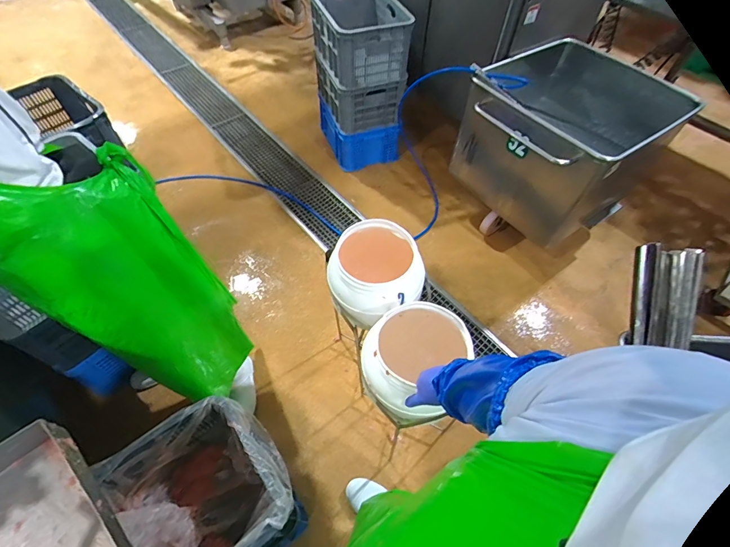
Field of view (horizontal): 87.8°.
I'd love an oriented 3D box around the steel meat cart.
[{"bbox_3d":[0.828,-0.551,1.674,0.827,0.607,0.676,-34,63,-22],"label":"steel meat cart"}]

